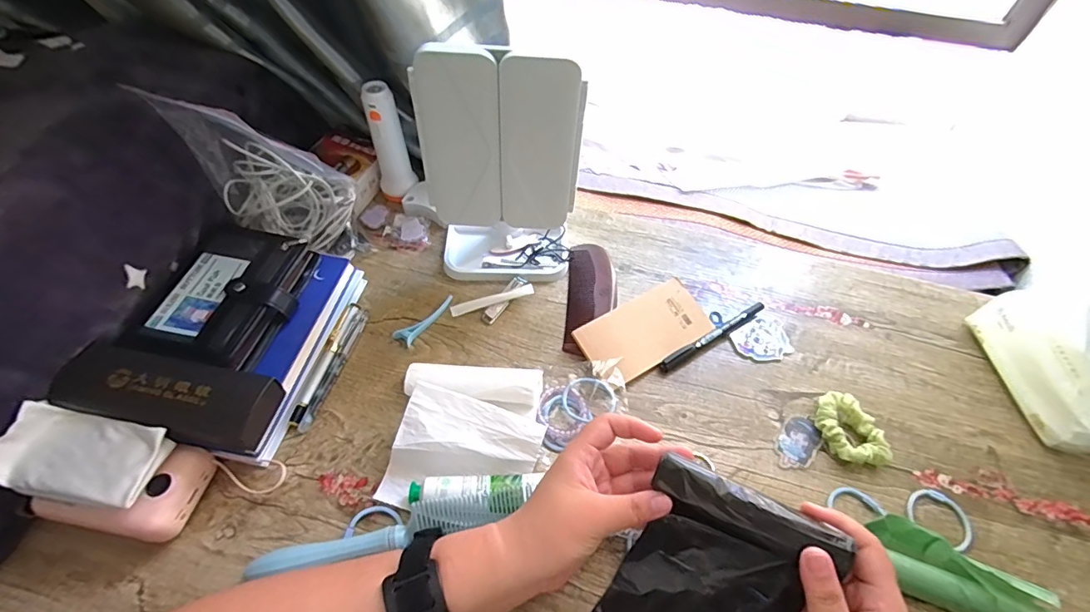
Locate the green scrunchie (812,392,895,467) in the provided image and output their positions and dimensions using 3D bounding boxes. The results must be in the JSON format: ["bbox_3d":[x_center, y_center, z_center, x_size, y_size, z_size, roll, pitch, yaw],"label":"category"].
[{"bbox_3d":[0.276,0.114,0.440,0.049,0.020,0.069,-21,57,-16],"label":"green scrunchie"}]

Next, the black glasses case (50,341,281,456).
[{"bbox_3d":[-0.300,0.071,0.387,0.155,0.037,0.055,10,54,6],"label":"black glasses case"}]

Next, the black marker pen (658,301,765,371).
[{"bbox_3d":[0.175,0.029,0.497,0.137,0.012,0.010,-27,59,-20],"label":"black marker pen"}]

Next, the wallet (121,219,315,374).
[{"bbox_3d":[-0.294,-0.013,0.453,0.108,0.031,0.148,9,54,5],"label":"wallet"}]

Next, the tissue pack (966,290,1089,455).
[{"bbox_3d":[0.498,0.054,0.449,0.089,0.093,0.146,-2,54,-4],"label":"tissue pack"}]

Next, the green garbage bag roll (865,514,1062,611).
[{"bbox_3d":[0.309,0.206,0.361,0.124,0.031,0.042,25,57,16],"label":"green garbage bag roll"}]

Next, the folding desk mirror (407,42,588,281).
[{"bbox_3d":[-0.043,-0.123,0.467,0.141,0.231,0.075,-3,54,-4],"label":"folding desk mirror"}]

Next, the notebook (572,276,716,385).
[{"bbox_3d":[0.103,0.024,0.490,0.137,0.008,0.071,-27,76,-20],"label":"notebook"}]

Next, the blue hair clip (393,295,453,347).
[{"bbox_3d":[-0.122,0.013,0.502,0.017,0.009,0.073,36,61,19],"label":"blue hair clip"}]

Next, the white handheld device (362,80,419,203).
[{"bbox_3d":[-0.180,-0.185,0.560,0.042,0.134,0.036,-15,56,-13],"label":"white handheld device"}]

